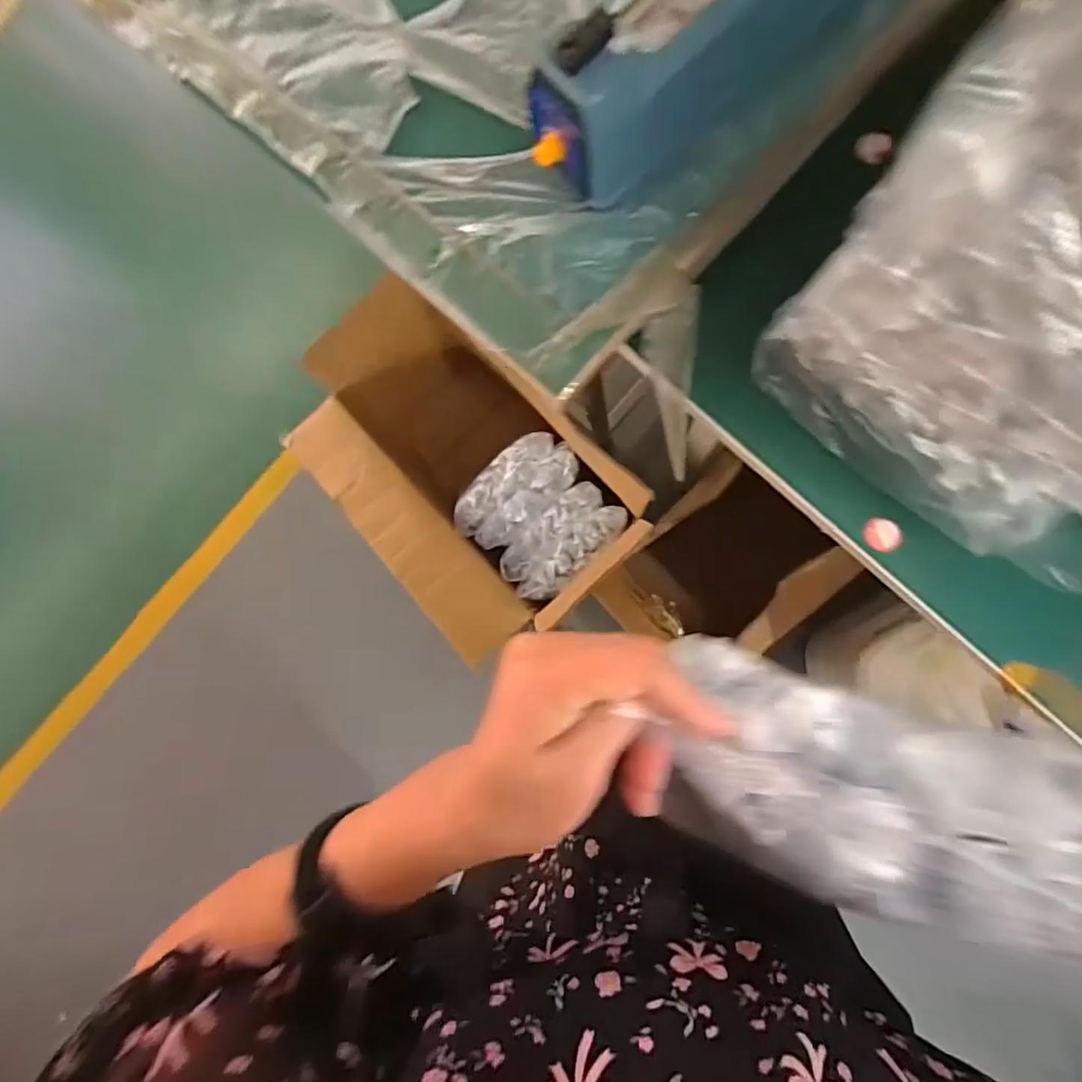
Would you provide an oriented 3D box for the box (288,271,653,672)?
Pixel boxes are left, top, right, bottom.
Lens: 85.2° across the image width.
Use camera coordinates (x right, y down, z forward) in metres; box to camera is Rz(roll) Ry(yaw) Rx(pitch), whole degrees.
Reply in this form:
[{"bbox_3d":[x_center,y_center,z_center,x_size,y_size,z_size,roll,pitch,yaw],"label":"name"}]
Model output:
[{"bbox_3d":[-0.112,-0.104,1.135,0.371,0.401,0.543,-44,81,5],"label":"box"}]

